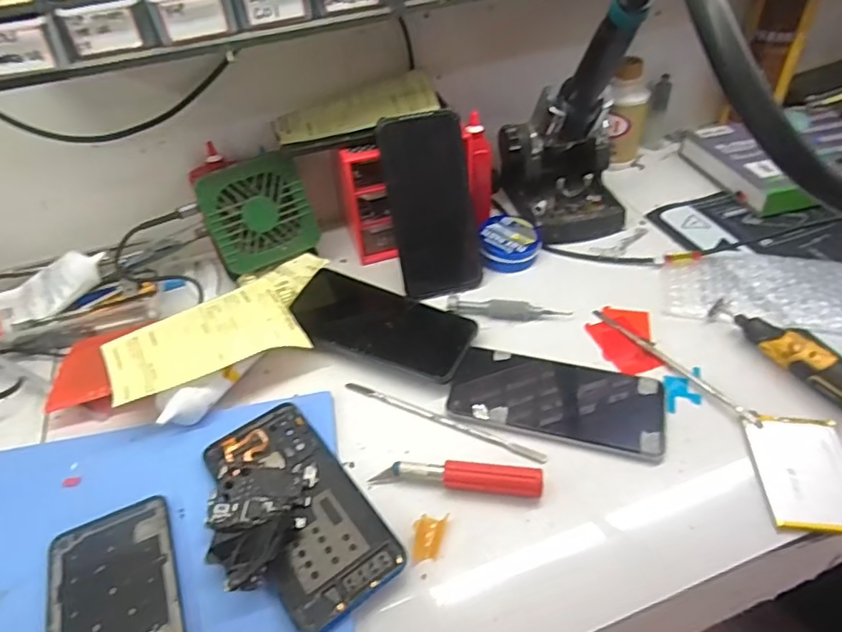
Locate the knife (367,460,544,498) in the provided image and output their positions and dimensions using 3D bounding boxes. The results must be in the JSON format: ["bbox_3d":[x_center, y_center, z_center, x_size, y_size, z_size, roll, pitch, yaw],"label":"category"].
[{"bbox_3d":[0.025,0.110,0.389,0.112,0.019,0.016,4,45,6],"label":"knife"}]

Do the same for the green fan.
[{"bbox_3d":[-0.160,-0.100,0.555,0.096,0.099,0.045,-26,24,-14],"label":"green fan"}]

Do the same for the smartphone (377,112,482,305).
[{"bbox_3d":[0.011,-0.102,0.526,0.078,0.162,0.011,-14,14,-12],"label":"smartphone"}]

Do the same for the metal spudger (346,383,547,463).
[{"bbox_3d":[0.015,0.078,0.434,0.165,0.005,0.007,19,49,20],"label":"metal spudger"}]

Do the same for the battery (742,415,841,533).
[{"bbox_3d":[0.259,0.102,0.381,0.061,0.008,0.088,3,43,9],"label":"battery"}]

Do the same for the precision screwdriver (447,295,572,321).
[{"bbox_3d":[0.078,-0.007,0.512,0.107,0.012,0.015,5,45,7],"label":"precision screwdriver"}]

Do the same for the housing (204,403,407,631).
[{"bbox_3d":[-0.083,0.123,0.381,0.073,0.010,0.162,-28,51,-24],"label":"housing"}]

